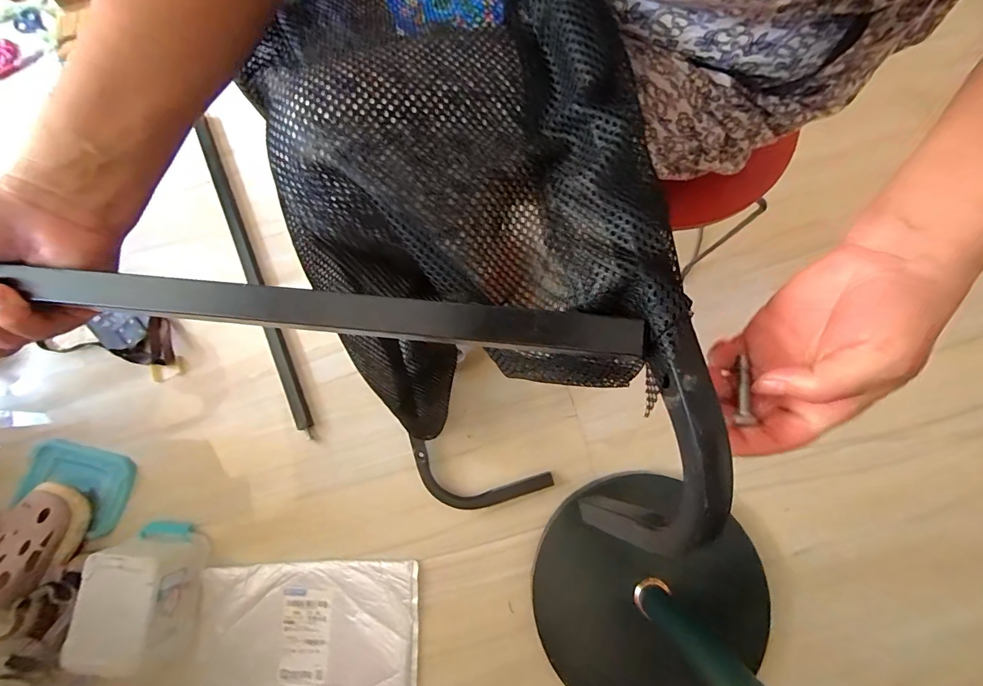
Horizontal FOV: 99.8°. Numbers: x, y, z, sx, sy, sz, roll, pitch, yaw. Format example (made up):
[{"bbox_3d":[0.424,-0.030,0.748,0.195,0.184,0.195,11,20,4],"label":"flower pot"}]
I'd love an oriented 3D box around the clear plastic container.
[{"bbox_3d":[-0.511,0.365,0.603,0.127,0.088,0.177,3,76,1],"label":"clear plastic container"}]

